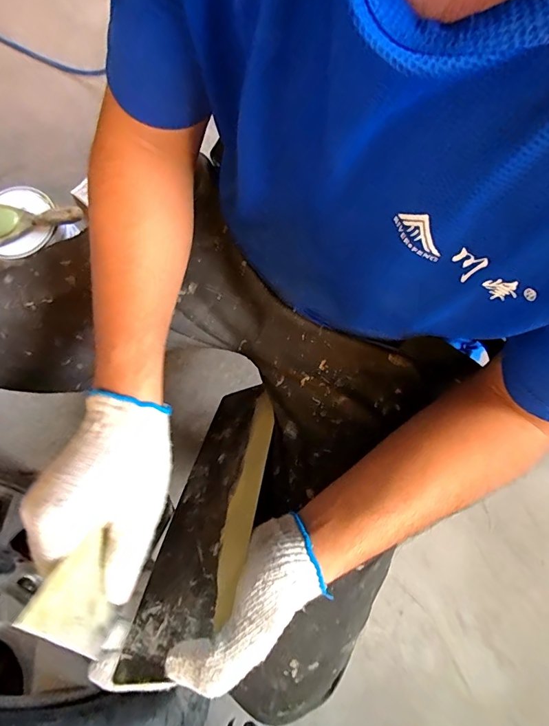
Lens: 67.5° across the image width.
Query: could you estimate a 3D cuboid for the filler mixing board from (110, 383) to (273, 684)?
[{"bbox_3d":[-0.048,0.110,0.379,0.086,0.300,0.007,-21,116,20],"label":"filler mixing board"}]

